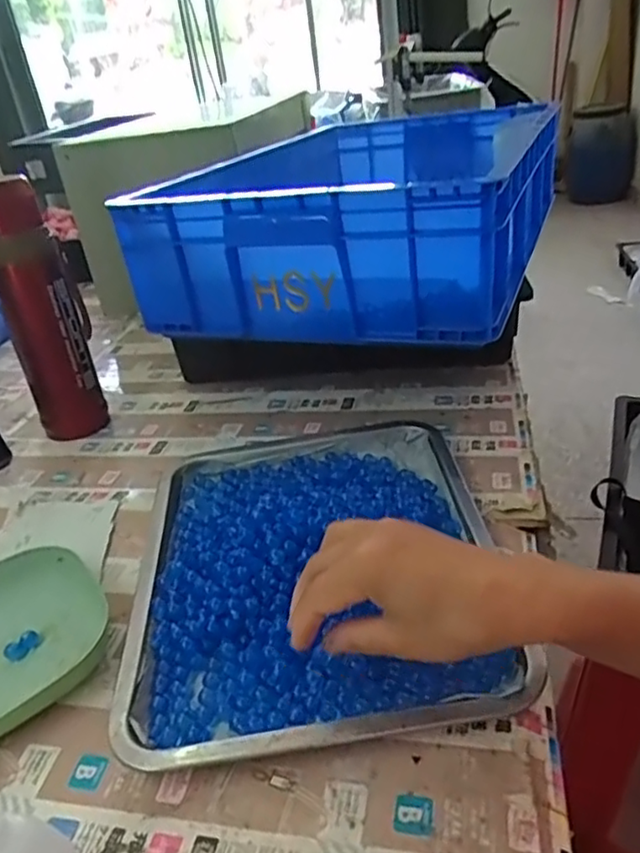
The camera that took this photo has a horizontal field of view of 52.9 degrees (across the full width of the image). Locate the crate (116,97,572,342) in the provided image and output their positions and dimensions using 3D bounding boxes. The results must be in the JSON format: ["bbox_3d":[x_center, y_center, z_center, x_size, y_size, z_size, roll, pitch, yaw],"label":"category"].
[{"bbox_3d":[0.079,-0.319,0.866,0.398,0.138,0.650,6,32,21],"label":"crate"}]

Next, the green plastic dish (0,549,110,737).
[{"bbox_3d":[-0.229,0.154,0.459,0.147,0.032,0.127,-25,36,-26],"label":"green plastic dish"}]

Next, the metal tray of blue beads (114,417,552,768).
[{"bbox_3d":[-0.010,0.084,0.488,0.256,0.040,0.320,-8,32,0],"label":"metal tray of blue beads"}]

